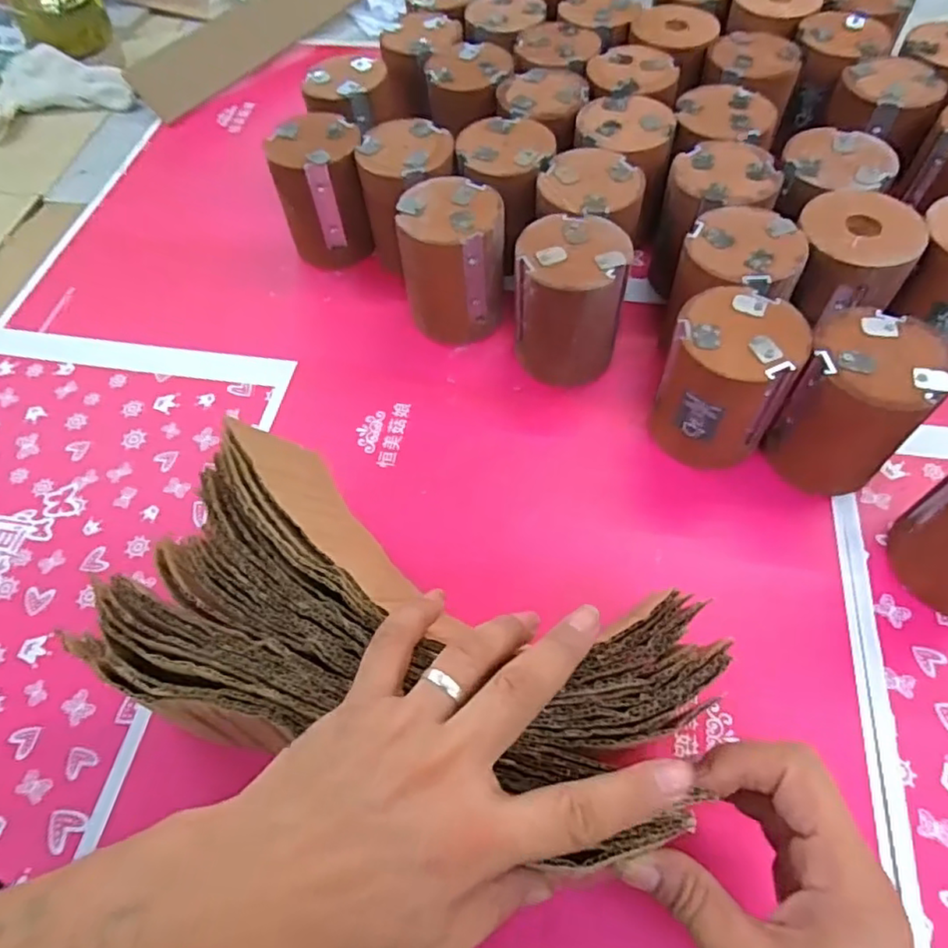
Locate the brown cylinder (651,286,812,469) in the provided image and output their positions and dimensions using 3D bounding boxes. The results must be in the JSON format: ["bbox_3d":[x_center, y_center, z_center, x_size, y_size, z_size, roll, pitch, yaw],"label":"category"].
[{"bbox_3d":[0.167,-0.058,0.425,0.081,0.110,0.082,18,63,13],"label":"brown cylinder"}]

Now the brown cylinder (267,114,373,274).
[{"bbox_3d":[-0.132,-0.248,0.549,0.078,0.101,0.075,-9,60,-2],"label":"brown cylinder"}]

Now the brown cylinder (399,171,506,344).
[{"bbox_3d":[-0.015,-0.165,0.497,0.081,0.104,0.086,2,60,5],"label":"brown cylinder"}]

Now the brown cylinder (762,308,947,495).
[{"bbox_3d":[0.244,-0.046,0.406,0.076,0.099,0.077,36,68,21],"label":"brown cylinder"}]

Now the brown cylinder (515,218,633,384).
[{"bbox_3d":[0.071,-0.126,0.471,0.080,0.104,0.082,12,62,10],"label":"brown cylinder"}]

